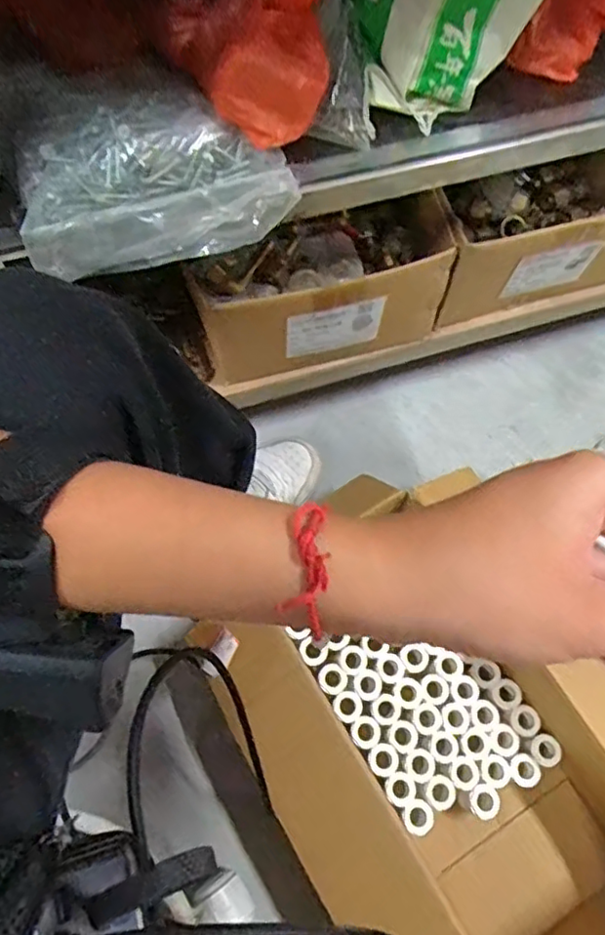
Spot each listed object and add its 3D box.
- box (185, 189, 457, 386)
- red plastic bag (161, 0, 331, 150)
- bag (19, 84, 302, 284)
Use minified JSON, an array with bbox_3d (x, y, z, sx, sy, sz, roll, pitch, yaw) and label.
[{"bbox_3d":[0.014,-0.172,0.563,0.232,0.111,0.117,-20,68,-10],"label":"box"},{"bbox_3d":[-0.033,-0.258,0.358,0.099,0.091,0.080,-10,67,-6],"label":"red plastic bag"},{"bbox_3d":[-0.094,-0.182,0.376,0.166,0.065,0.086,-22,69,-11],"label":"bag"}]

